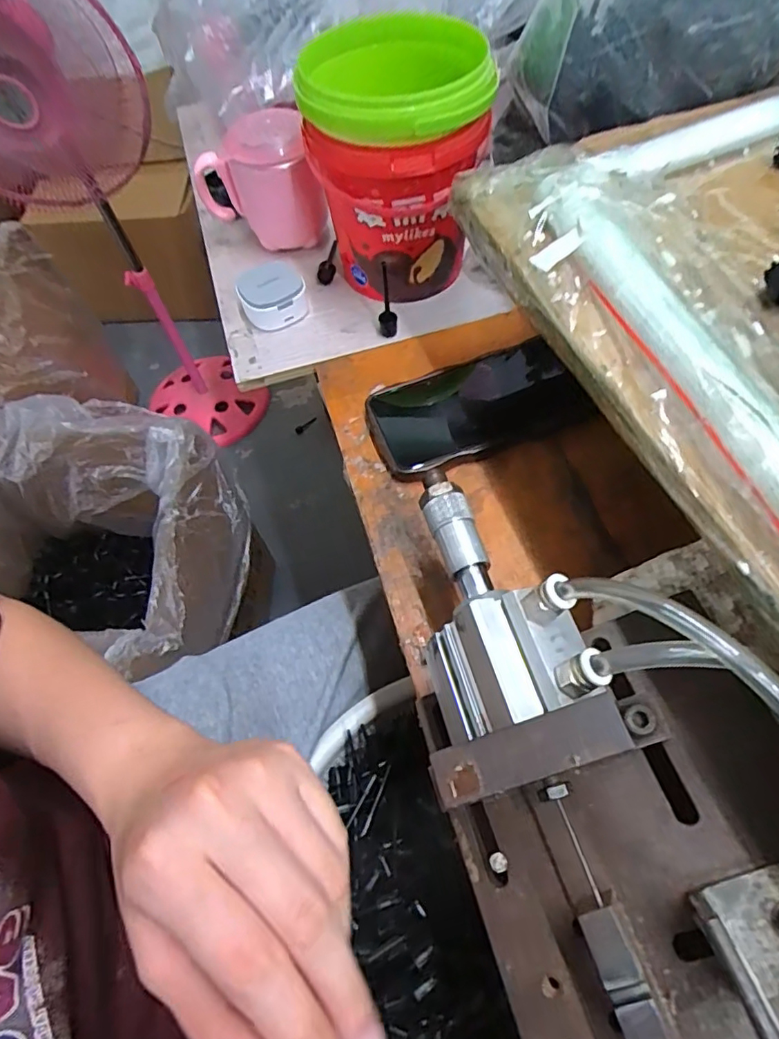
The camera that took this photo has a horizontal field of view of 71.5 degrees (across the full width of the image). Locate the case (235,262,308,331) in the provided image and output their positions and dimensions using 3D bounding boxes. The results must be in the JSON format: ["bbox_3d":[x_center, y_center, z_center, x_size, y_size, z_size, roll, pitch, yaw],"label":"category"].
[{"bbox_3d":[-0.100,-0.191,0.459,0.052,0.034,0.051,-19,61,-6],"label":"case"}]

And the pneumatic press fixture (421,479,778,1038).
[{"bbox_3d":[0.098,0.114,0.216,0.141,0.090,0.315,-15,60,-3],"label":"pneumatic press fixture"}]

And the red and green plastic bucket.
[{"bbox_3d":[0.006,-0.265,0.423,0.127,0.157,0.124,-6,60,2],"label":"red and green plastic bucket"}]

